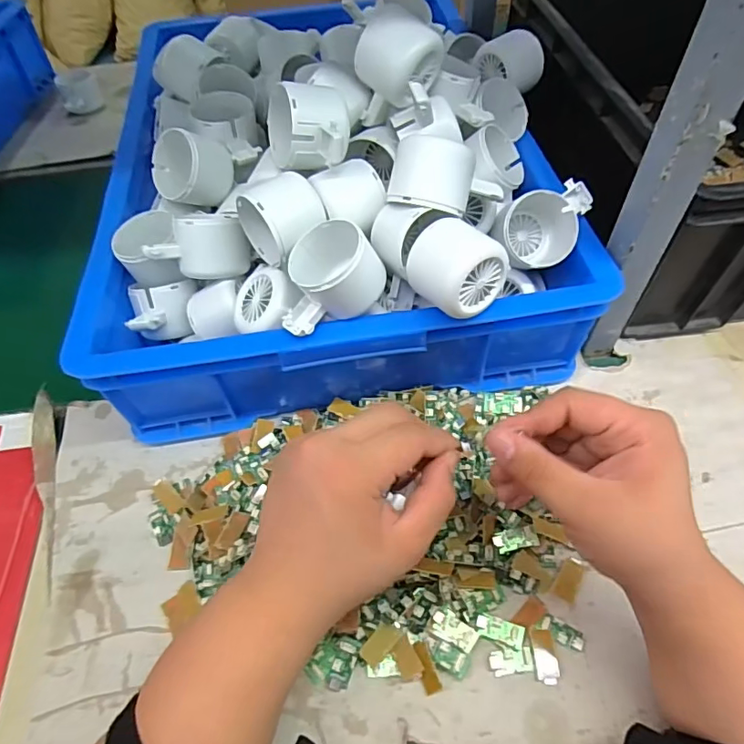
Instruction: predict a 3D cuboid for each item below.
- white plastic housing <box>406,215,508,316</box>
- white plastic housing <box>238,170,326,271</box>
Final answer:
[{"bbox_3d":[0.056,-0.071,0.356,0.060,0.042,0.055,33,62,23],"label":"white plastic housing"},{"bbox_3d":[-0.064,-0.111,0.384,0.051,0.057,0.062,-31,59,-19],"label":"white plastic housing"}]

